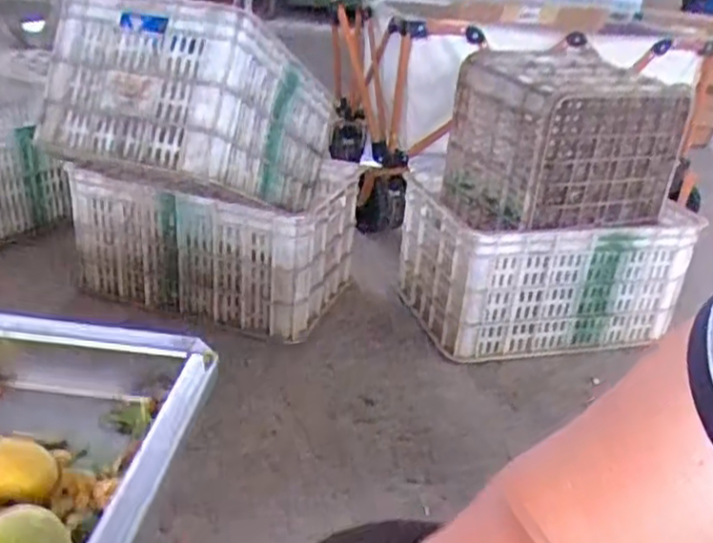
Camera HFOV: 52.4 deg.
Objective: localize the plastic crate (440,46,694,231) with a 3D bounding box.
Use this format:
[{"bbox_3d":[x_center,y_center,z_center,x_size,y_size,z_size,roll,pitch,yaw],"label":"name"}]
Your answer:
[{"bbox_3d":[0.397,-0.255,1.433,0.373,0.282,0.301,-9,29,-26],"label":"plastic crate"}]

